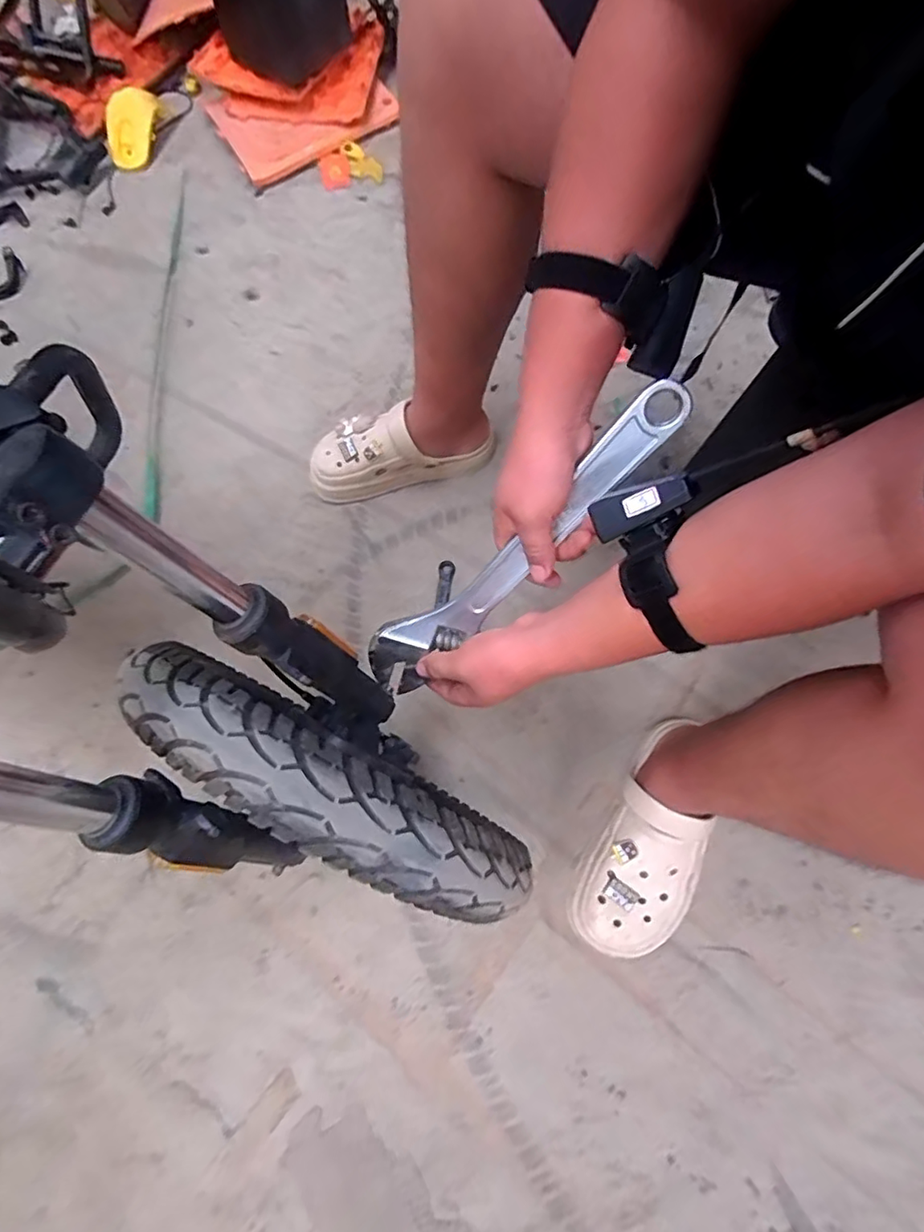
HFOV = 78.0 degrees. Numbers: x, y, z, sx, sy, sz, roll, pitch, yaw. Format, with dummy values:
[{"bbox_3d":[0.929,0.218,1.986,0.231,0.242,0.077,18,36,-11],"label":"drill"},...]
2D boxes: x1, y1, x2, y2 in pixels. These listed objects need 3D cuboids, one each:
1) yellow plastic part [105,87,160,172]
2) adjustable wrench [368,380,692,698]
[{"bbox_3d":[-0.650,-0.956,1.114,0.091,0.014,0.176,9,83,-8],"label":"yellow plastic part"},{"bbox_3d":[0.036,-0.048,0.473,0.350,0.034,0.047,-42,71,27],"label":"adjustable wrench"}]

